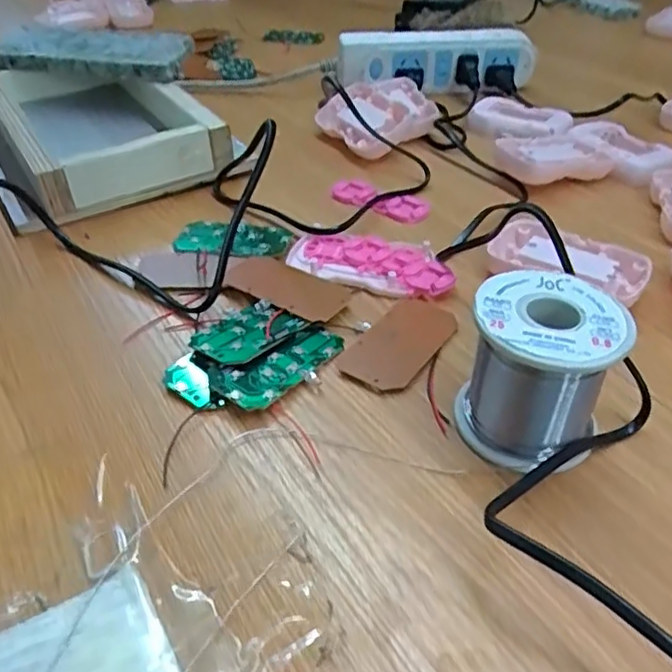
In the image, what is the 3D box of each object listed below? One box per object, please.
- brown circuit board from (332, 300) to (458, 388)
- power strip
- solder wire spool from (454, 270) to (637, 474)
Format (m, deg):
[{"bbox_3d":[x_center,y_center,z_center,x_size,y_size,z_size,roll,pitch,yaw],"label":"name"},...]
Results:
[{"bbox_3d":[0.035,0.002,0.338,0.039,0.004,0.073,26,47,28],"label":"brown circuit board"},{"bbox_3d":[0.098,-0.273,0.629,0.188,0.044,0.038,-4,40,-4],"label":"power strip"},{"bbox_3d":[0.087,0.015,0.277,0.059,0.064,0.055,0,40,0],"label":"solder wire spool"}]

